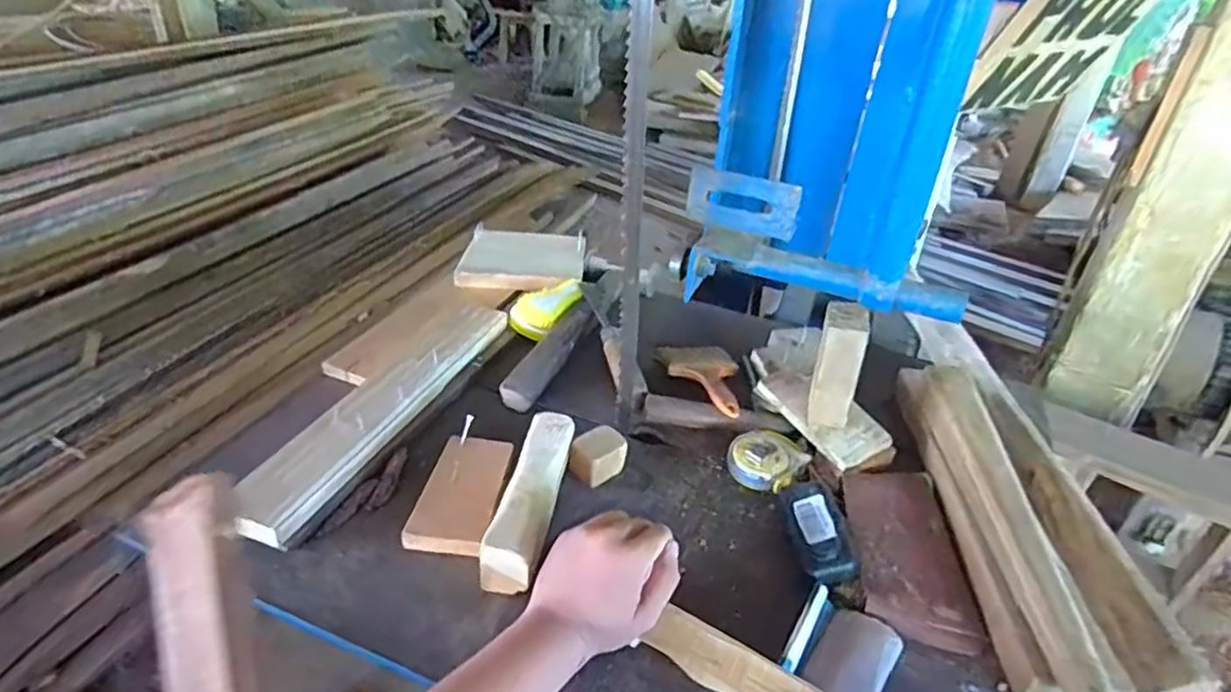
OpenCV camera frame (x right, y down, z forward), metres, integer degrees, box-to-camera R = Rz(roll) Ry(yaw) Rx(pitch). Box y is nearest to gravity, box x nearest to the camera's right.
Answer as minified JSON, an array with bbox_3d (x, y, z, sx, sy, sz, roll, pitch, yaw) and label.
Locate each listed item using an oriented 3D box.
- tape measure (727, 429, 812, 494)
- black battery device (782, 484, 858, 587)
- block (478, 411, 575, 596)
[{"bbox_3d":[0.154,0.115,0.689,0.067,0.027,0.066,28,40,32],"label":"tape measure"},{"bbox_3d":[0.181,0.163,0.608,0.045,0.028,0.103,-2,33,-11],"label":"black battery device"},{"bbox_3d":[-0.074,0.135,0.613,0.044,0.045,0.177,8,33,5],"label":"block"}]

